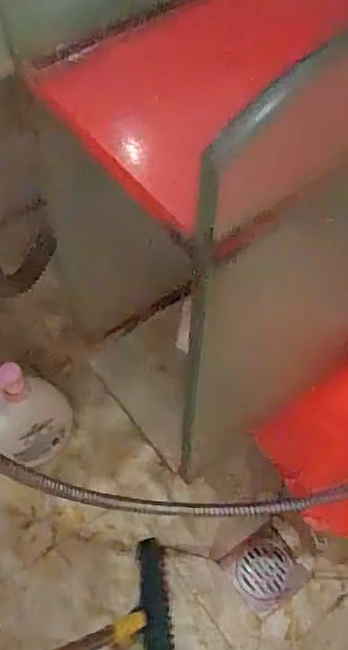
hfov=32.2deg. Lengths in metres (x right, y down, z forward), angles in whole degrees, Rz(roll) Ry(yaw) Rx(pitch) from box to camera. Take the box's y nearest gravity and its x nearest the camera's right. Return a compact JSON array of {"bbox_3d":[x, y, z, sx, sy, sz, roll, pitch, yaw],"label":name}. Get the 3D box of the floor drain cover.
[{"bbox_3d":[0.130,0.349,0.866,0.094,0.015,0.094,-34,65,-20],"label":"floor drain cover"}]

